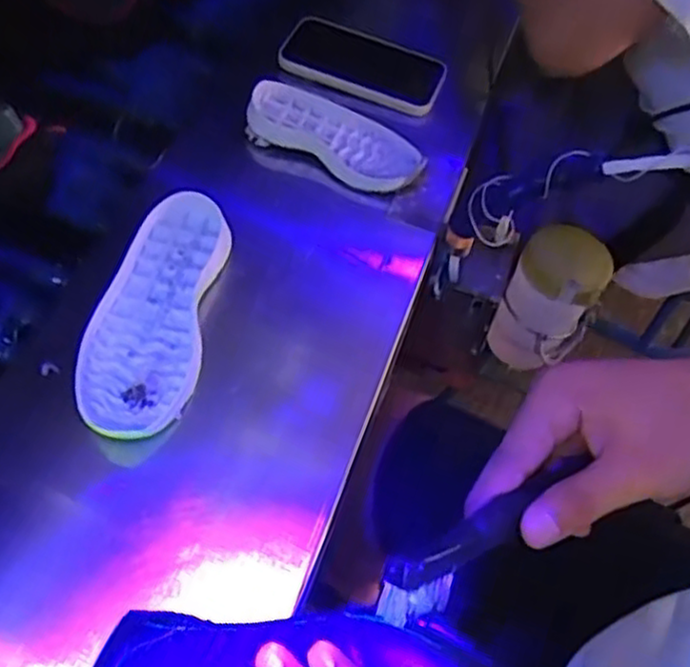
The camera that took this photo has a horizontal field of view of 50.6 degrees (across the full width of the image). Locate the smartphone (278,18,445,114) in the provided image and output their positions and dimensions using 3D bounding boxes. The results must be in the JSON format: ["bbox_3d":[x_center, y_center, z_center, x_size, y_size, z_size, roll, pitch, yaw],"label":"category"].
[{"bbox_3d":[0.019,-0.258,0.693,0.154,0.013,0.081,25,59,13],"label":"smartphone"}]

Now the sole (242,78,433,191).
[{"bbox_3d":[-0.006,-0.173,0.629,0.155,0.030,0.073,25,59,13],"label":"sole"}]

